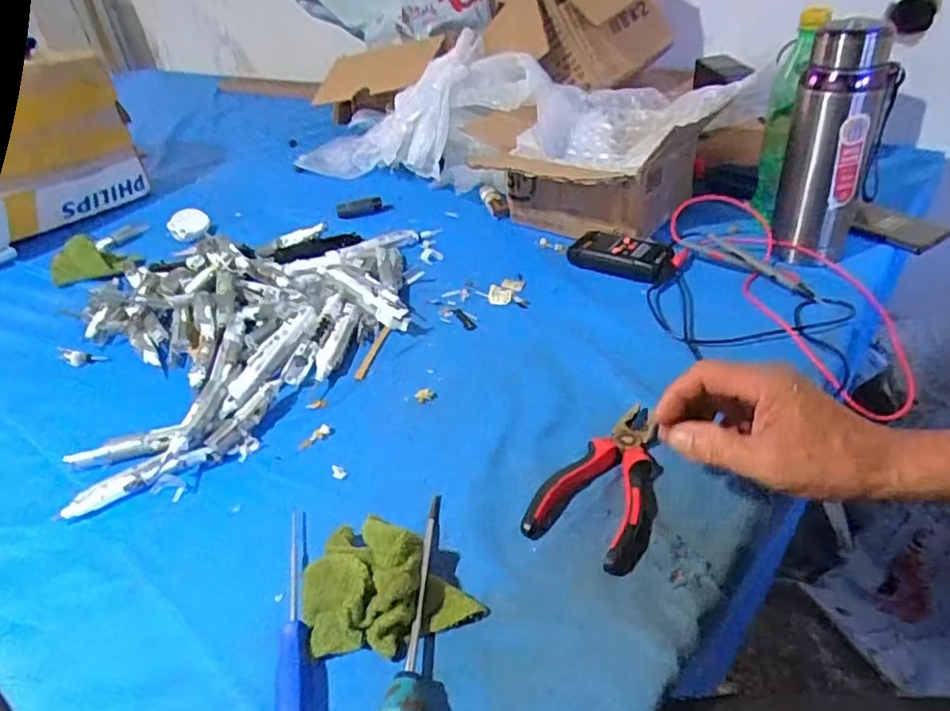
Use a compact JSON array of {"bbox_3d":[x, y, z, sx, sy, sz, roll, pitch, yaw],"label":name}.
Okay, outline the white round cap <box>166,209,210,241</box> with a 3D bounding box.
[{"bbox_3d":[-0.416,-0.191,0.926,0.053,0.021,0.053,46,58,1],"label":"white round cap"}]

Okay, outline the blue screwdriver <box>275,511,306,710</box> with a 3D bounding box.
[{"bbox_3d":[-0.116,0.169,0.399,0.016,0.017,0.186,-11,38,-7],"label":"blue screwdriver"}]

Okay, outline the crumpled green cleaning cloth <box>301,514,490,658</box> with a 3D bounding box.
[{"bbox_3d":[-0.055,0.147,0.402,0.115,0.040,0.087,7,39,17],"label":"crumpled green cleaning cloth"}]

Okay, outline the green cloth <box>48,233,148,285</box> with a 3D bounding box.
[{"bbox_3d":[-0.521,-0.133,0.863,0.102,0.038,0.086,5,39,13],"label":"green cloth"}]

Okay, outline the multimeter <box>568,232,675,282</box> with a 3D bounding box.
[{"bbox_3d":[0.168,-0.118,0.736,0.118,0.029,0.054,15,42,25],"label":"multimeter"}]

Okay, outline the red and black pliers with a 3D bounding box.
[{"bbox_3d":[0.103,0.092,0.464,0.079,0.021,0.138,19,44,29],"label":"red and black pliers"}]

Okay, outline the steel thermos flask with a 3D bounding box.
[{"bbox_3d":[0.370,-0.214,0.657,0.082,0.233,0.067,14,42,24],"label":"steel thermos flask"}]

